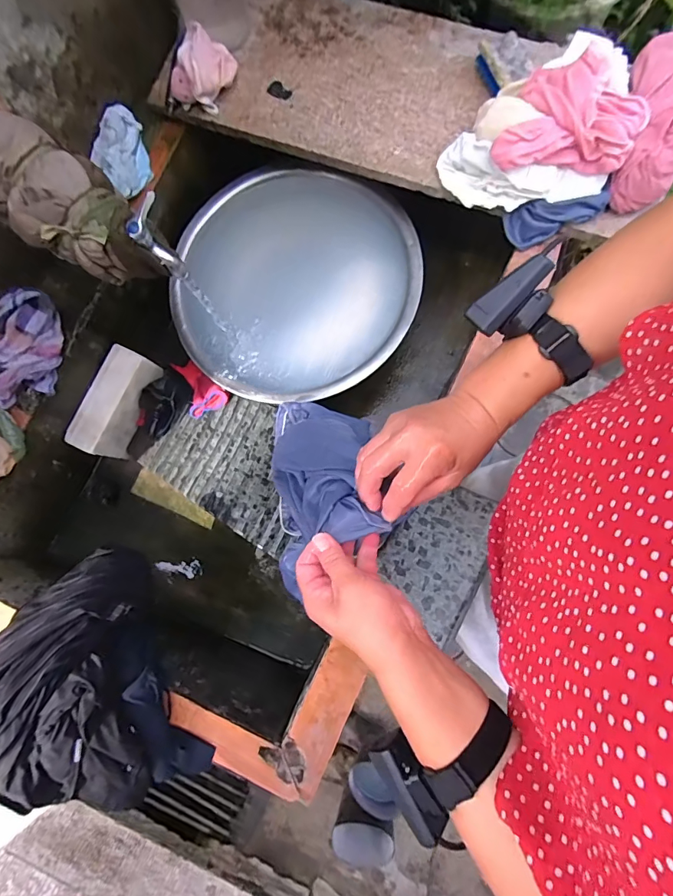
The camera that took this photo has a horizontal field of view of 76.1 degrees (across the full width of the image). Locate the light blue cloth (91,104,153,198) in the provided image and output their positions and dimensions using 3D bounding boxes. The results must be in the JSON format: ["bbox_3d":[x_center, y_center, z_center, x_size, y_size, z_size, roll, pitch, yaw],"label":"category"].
[{"bbox_3d":[-0.345,-0.479,0.702,0.083,0.024,0.137,17,75,-40],"label":"light blue cloth"}]

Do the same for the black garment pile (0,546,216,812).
[{"bbox_3d":[-0.330,0.307,0.542,0.217,0.124,0.299,-20,80,1],"label":"black garment pile"}]

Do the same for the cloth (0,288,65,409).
[{"bbox_3d":[-0.486,-0.150,0.662,0.086,0.088,0.173,31,85,8],"label":"cloth"}]

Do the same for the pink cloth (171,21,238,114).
[{"bbox_3d":[-0.208,-0.605,0.683,0.080,0.068,0.105,22,83,7],"label":"pink cloth"}]

